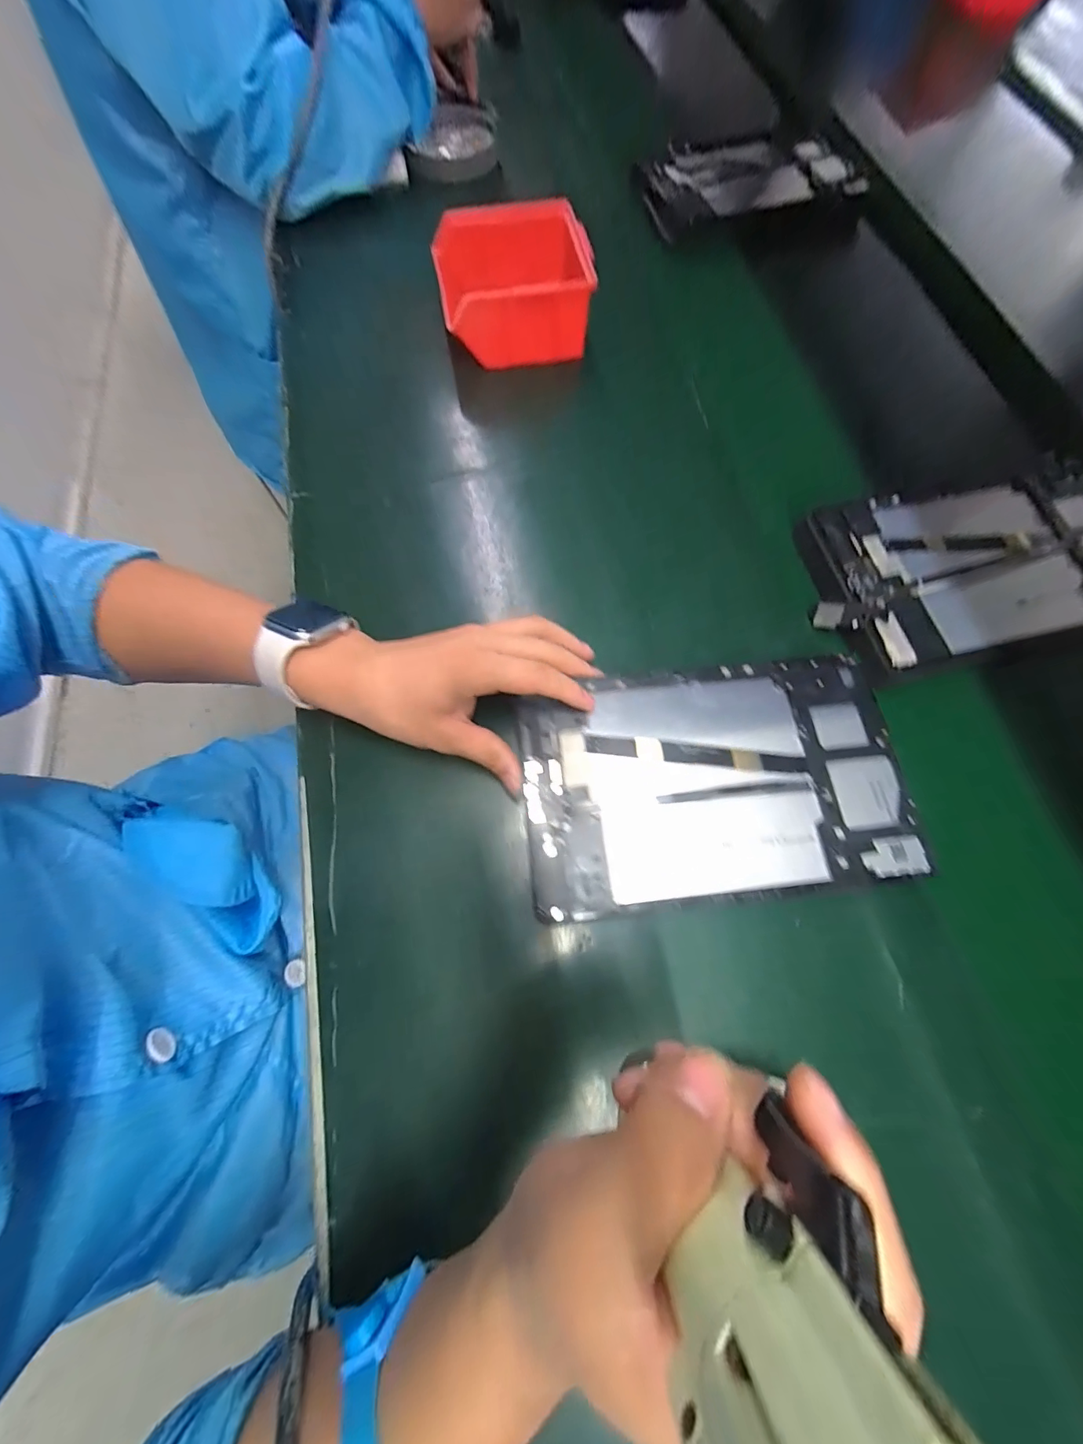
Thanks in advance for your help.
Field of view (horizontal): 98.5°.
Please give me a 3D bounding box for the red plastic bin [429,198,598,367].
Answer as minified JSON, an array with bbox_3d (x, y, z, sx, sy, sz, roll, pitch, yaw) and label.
[{"bbox_3d":[-0.028,-0.410,0.448,0.135,0.074,0.117,-7,71,-4],"label":"red plastic bin"}]

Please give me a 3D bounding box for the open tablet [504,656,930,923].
[{"bbox_3d":[0.108,0.035,0.298,0.237,0.011,0.148,-6,70,-3],"label":"open tablet"}]

